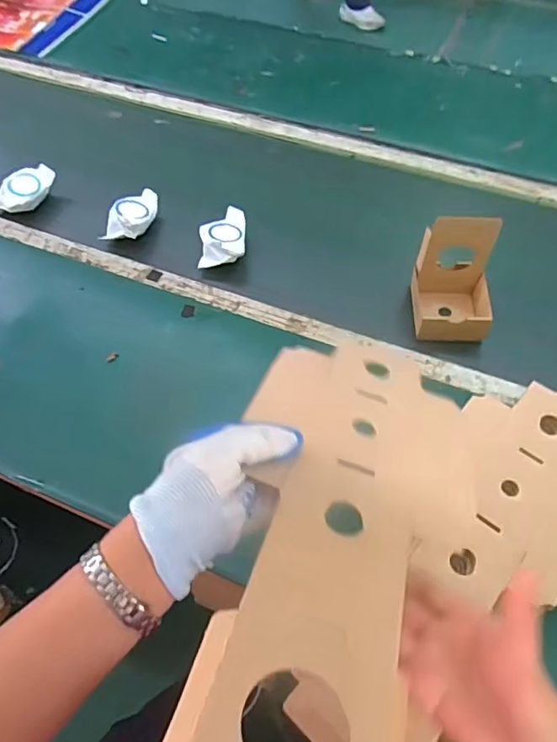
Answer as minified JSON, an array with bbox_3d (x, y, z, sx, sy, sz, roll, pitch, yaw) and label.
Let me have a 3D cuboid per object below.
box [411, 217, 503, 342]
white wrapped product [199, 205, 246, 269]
[{"bbox_3d":[0.253,-0.120,0.759,0.102,0.146,0.111,4,57,3],"label":"box"},{"bbox_3d":[-0.090,-0.214,0.882,0.072,0.054,0.114,0,57,1],"label":"white wrapped product"}]

